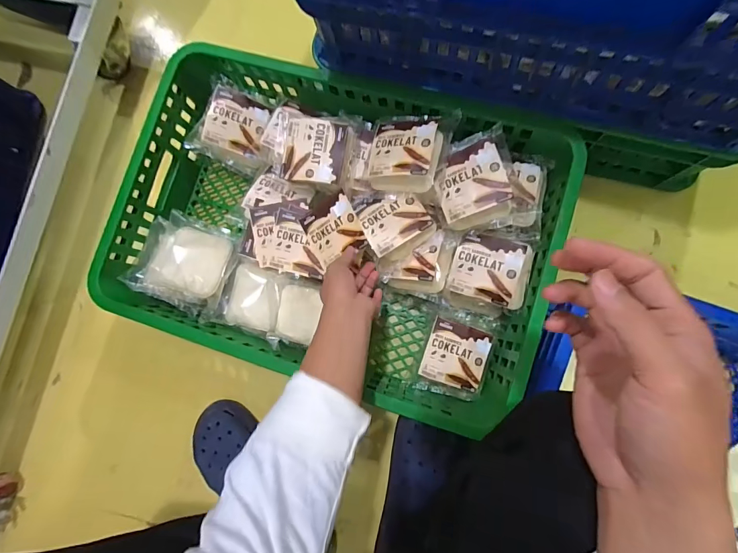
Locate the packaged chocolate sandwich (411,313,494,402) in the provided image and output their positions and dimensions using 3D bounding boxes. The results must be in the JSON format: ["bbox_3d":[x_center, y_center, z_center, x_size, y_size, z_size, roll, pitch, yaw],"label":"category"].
[{"bbox_3d":[0.131,0.126,0.584,0.099,0.035,0.109,17,85,7],"label":"packaged chocolate sandwich"}]

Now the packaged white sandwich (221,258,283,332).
[{"bbox_3d":[-0.175,0.032,0.595,0.097,0.042,0.099,-1,83,5],"label":"packaged white sandwich"}]

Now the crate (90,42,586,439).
[{"bbox_3d":[-0.050,-0.069,0.607,0.608,0.170,0.422,18,85,7],"label":"crate"}]

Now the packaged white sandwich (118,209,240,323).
[{"bbox_3d":[-0.290,-0.021,0.599,0.151,0.051,0.145,17,85,7],"label":"packaged white sandwich"}]

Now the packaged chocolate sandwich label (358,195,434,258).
[{"bbox_3d":[0.035,-0.080,0.549,0.088,0.019,0.076,-29,81,1],"label":"packaged chocolate sandwich label"}]

